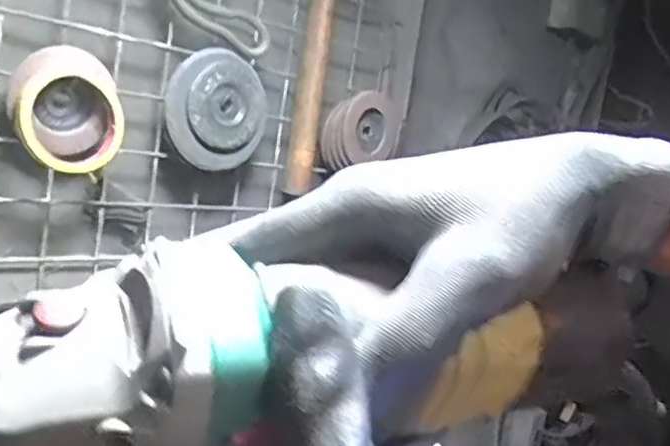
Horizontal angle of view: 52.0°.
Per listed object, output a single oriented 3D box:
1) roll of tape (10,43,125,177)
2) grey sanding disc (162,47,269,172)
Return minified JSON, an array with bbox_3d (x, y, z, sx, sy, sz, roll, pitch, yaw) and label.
[{"bbox_3d":[-0.232,-0.099,0.599,0.088,0.099,0.035,0,11,-43],"label":"roll of tape"},{"bbox_3d":[-0.120,-0.117,0.702,0.111,0.116,0.022,44,-15,-35],"label":"grey sanding disc"}]

